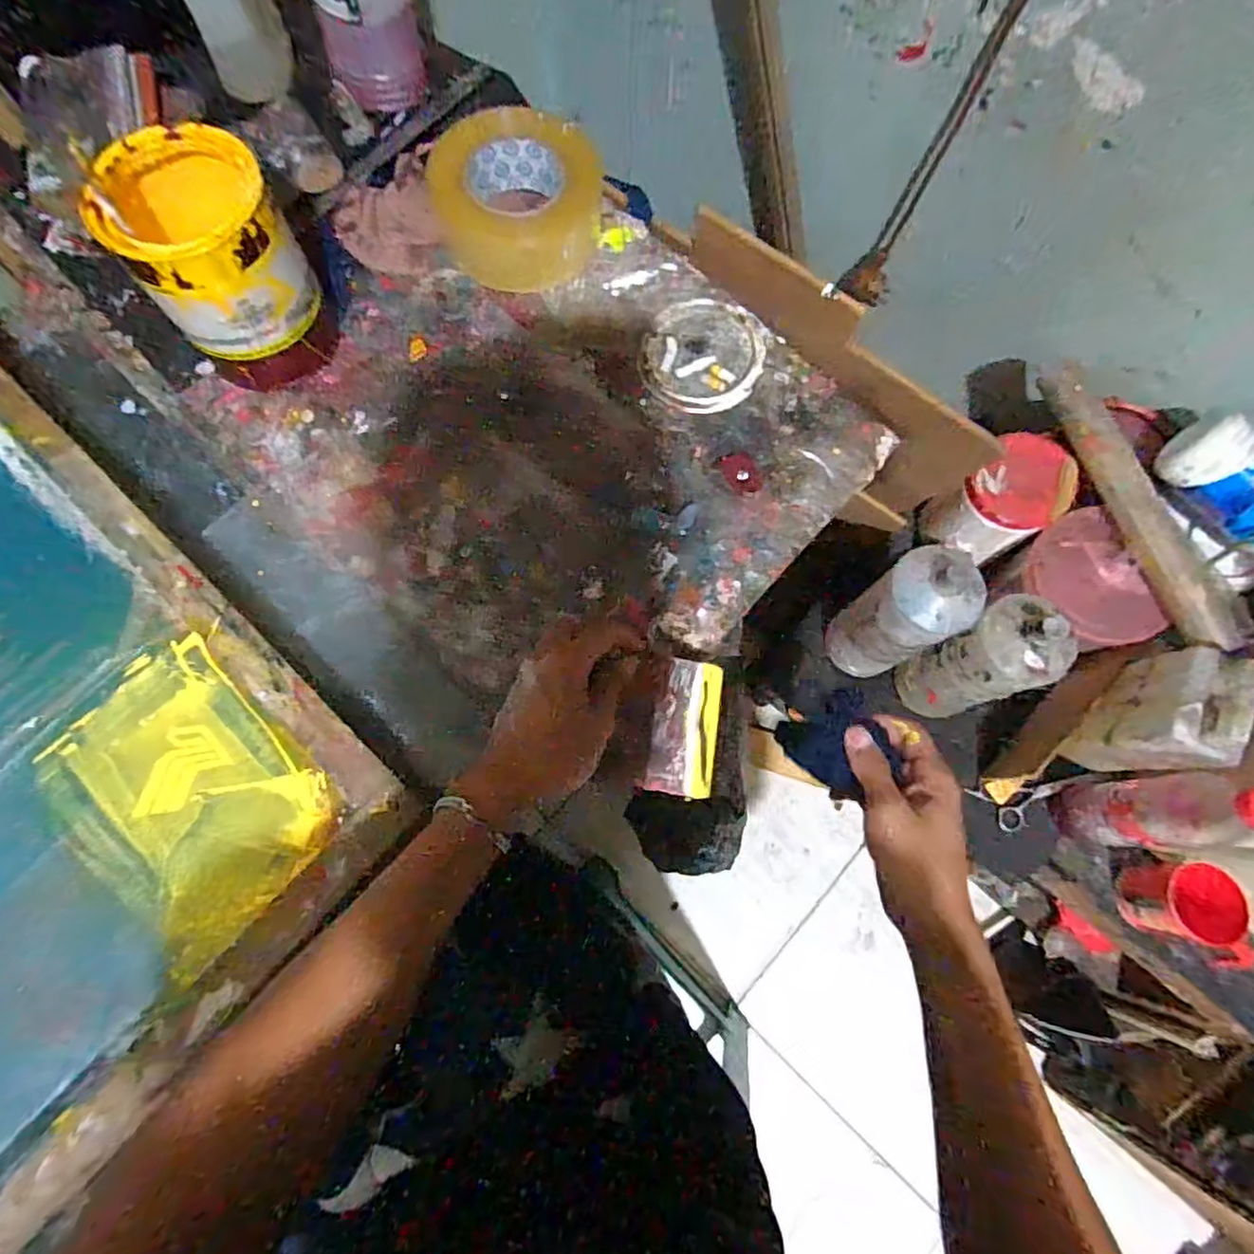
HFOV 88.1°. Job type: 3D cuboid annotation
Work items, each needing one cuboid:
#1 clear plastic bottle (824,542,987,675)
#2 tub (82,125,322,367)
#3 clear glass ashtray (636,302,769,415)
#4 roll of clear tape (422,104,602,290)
[{"bbox_3d":[0.274,-0.008,0.655,0.076,0.219,0.081,0,75,0],"label":"clear plastic bottle"},{"bbox_3d":[-0.298,-0.264,0.480,0.114,0.126,0.113,-36,78,-9],"label":"tub"},{"bbox_3d":[0.064,-0.229,0.544,0.097,0.014,0.105,0,75,0],"label":"clear glass ashtray"},{"bbox_3d":[-0.092,-0.367,0.558,0.142,0.062,0.134,0,75,0],"label":"roll of clear tape"}]

